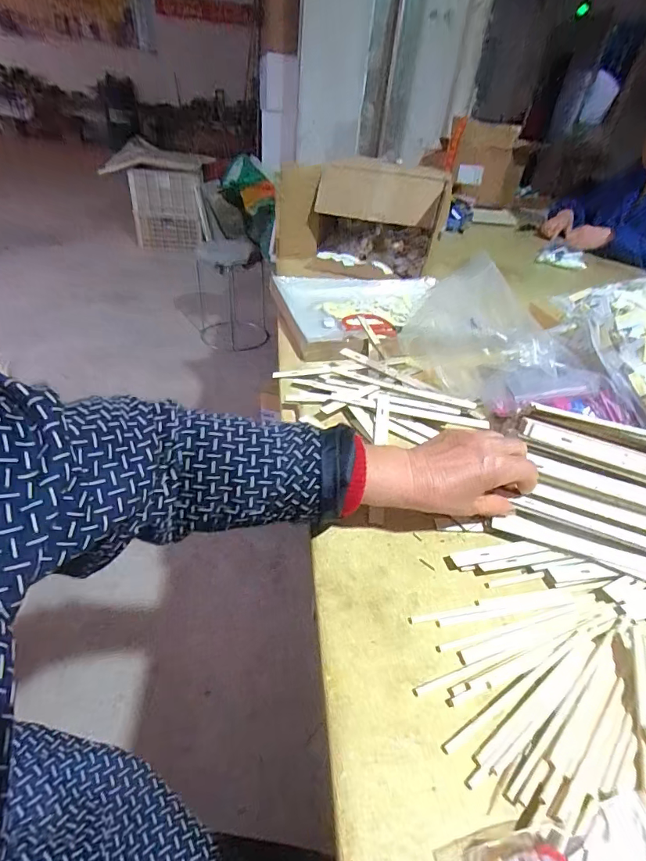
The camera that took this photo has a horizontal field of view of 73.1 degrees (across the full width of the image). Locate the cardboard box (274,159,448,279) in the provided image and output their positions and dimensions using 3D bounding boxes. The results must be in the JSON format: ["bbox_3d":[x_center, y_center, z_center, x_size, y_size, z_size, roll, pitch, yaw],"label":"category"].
[{"bbox_3d":[0.087,-0.530,1.076,0.385,0.208,0.219,4,37,-3],"label":"cardboard box"}]

